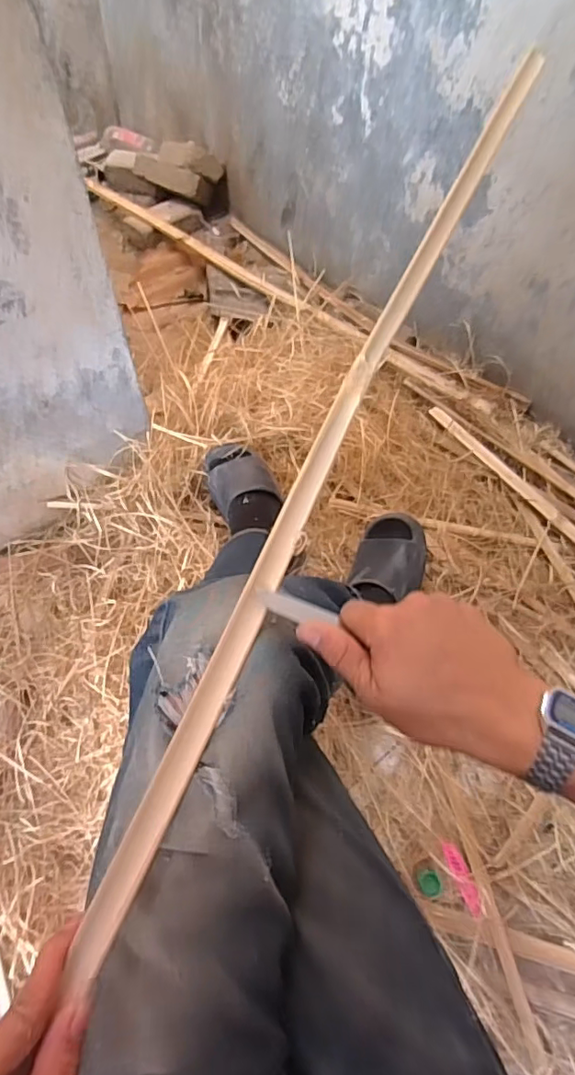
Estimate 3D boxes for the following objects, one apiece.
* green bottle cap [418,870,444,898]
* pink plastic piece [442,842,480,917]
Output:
[{"bbox_3d":[0.195,0.474,0.748,0.031,0.008,0.032,1,59,-2],"label":"green bottle cap"},{"bbox_3d":[0.238,0.462,0.744,0.023,0.012,0.085,-16,61,-12],"label":"pink plastic piece"}]

